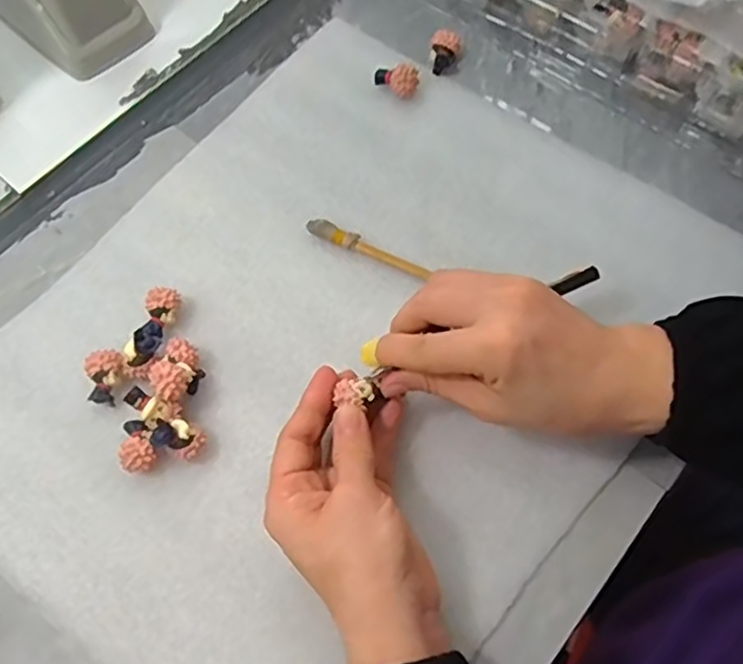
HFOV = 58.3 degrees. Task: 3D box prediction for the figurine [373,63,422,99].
[{"bbox_3d":[0.018,-0.173,0.455,0.031,0.020,0.020,-1,66,0],"label":"figurine"}]

